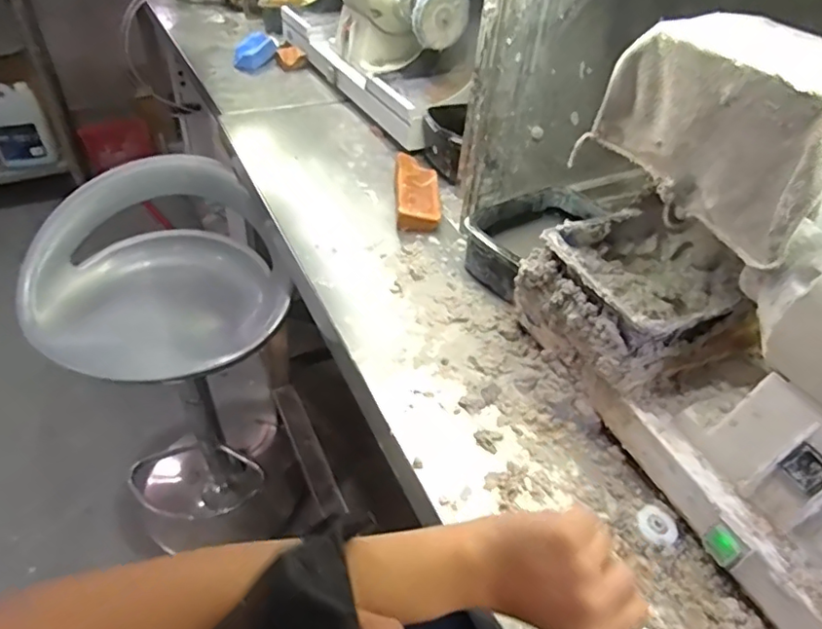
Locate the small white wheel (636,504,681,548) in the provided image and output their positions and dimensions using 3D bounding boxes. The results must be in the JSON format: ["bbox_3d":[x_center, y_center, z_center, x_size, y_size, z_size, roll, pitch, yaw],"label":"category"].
[{"bbox_3d":[0.202,0.175,0.466,0.033,0.013,0.033,2,41,-2],"label":"small white wheel"}]

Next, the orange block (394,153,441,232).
[{"bbox_3d":[0.008,-0.179,0.824,0.061,0.035,0.154,0,42,-4],"label":"orange block"}]

